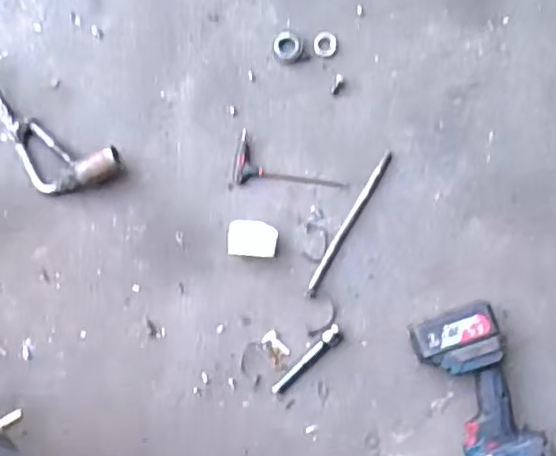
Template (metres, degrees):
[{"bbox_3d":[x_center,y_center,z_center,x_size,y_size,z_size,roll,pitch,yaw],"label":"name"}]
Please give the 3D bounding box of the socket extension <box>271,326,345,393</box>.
[{"bbox_3d":[0.040,0.184,0.933,0.124,0.017,0.025,-40,81,-4],"label":"socket extension"}]

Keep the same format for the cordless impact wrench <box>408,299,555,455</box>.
[{"bbox_3d":[0.262,0.228,0.884,0.138,0.065,0.245,-17,85,0],"label":"cordless impact wrench"}]

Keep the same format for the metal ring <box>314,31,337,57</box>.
[{"bbox_3d":[0.072,-0.279,1.011,0.036,0.004,0.039,0,81,3],"label":"metal ring"}]

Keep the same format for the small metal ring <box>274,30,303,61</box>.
[{"bbox_3d":[0.016,-0.273,1.003,0.044,0.012,0.046,0,81,3],"label":"small metal ring"}]

